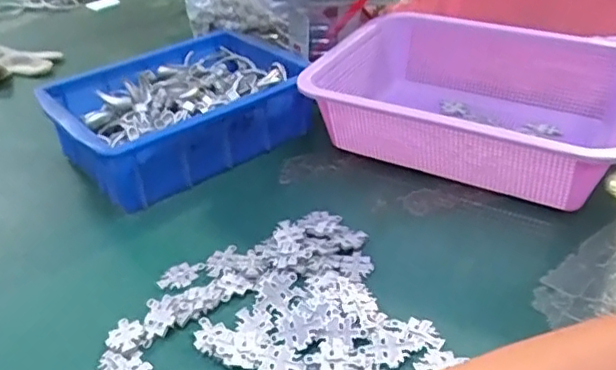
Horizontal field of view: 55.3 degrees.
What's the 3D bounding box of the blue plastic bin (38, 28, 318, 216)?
[{"bbox_3d":[-0.128,-0.077,0.611,0.241,0.081,0.179,-25,38,-29],"label":"blue plastic bin"}]

